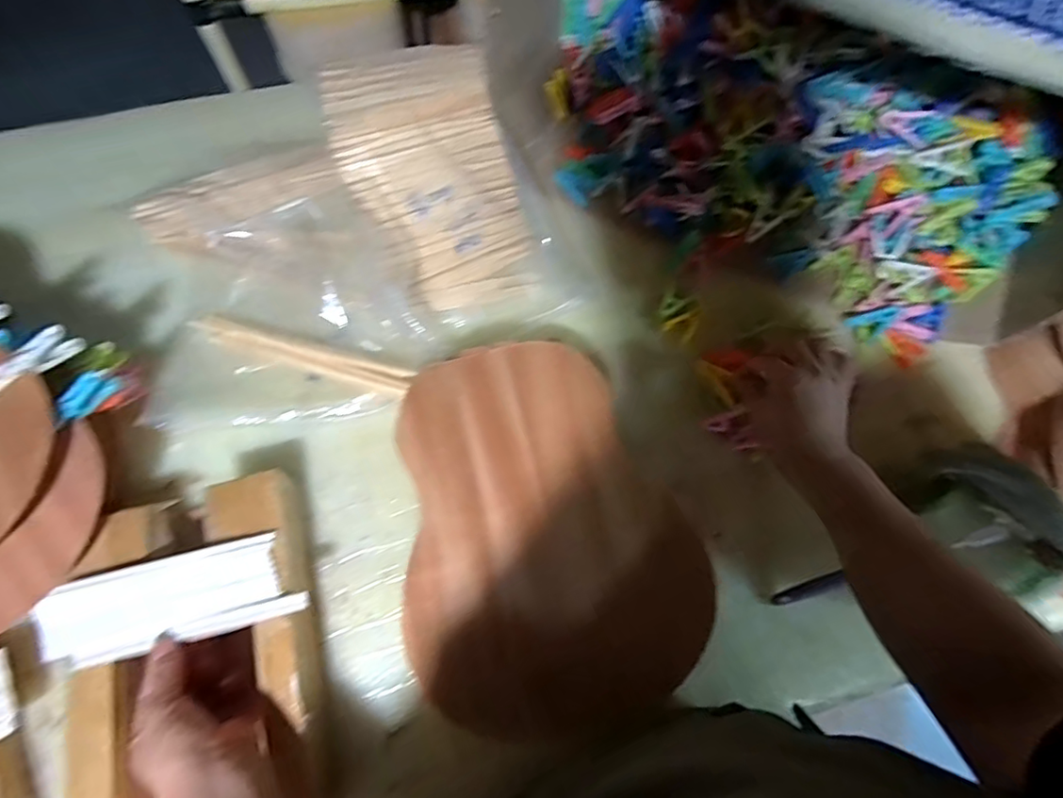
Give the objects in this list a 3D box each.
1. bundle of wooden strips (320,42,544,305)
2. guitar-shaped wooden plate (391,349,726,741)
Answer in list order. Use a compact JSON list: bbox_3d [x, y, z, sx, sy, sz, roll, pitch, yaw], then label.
[{"bbox_3d":[-0.106,-0.234,0.591,0.177,0.052,0.280,-17,100,-6],"label":"bundle of wooden strips"},{"bbox_3d":[0.004,0.101,0.477,0.234,0.008,0.316,-16,71,-8],"label":"guitar-shaped wooden plate"}]

